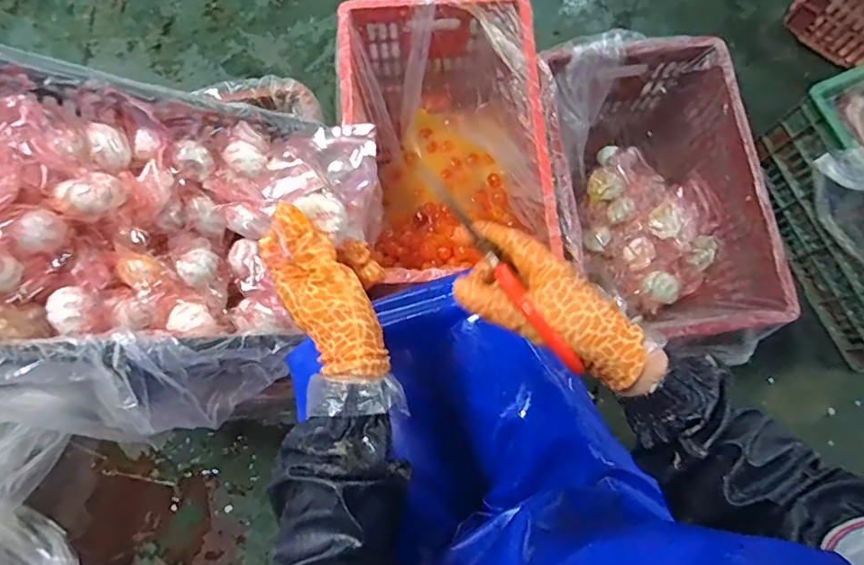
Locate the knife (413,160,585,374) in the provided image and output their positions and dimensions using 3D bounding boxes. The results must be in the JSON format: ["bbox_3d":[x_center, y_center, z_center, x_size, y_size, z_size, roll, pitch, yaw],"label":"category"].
[{"bbox_3d":[0.053,-0.010,0.405,0.013,0.026,0.187,-33,73,-8],"label":"knife"}]

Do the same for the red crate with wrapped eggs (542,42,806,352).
[{"bbox_3d":[0.346,-0.138,0.895,0.301,0.239,0.466,-3,76,-2],"label":"red crate with wrapped eggs"}]

